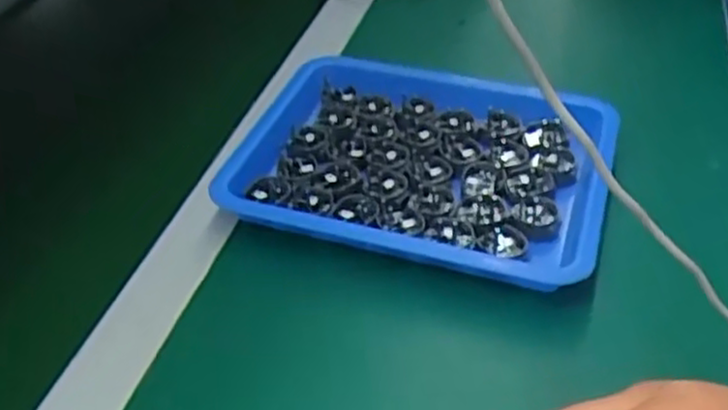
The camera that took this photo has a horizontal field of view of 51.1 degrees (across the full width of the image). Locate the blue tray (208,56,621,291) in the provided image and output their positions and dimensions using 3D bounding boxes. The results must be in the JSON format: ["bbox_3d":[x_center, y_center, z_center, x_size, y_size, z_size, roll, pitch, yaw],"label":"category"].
[{"bbox_3d":[0.037,-0.030,0.462,0.219,0.037,0.173,9,42,14],"label":"blue tray"}]

